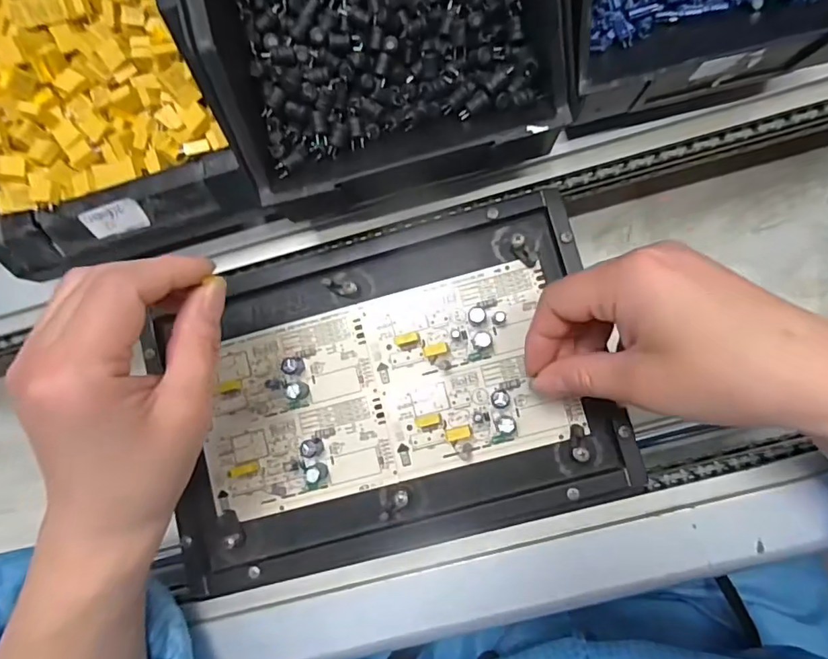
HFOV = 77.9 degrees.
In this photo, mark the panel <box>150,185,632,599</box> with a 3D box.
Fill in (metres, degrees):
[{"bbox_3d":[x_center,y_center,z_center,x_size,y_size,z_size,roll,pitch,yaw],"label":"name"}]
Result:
[{"bbox_3d":[-0.018,0.034,0.293,0.244,0.019,0.177,-15,84,5],"label":"panel"}]

